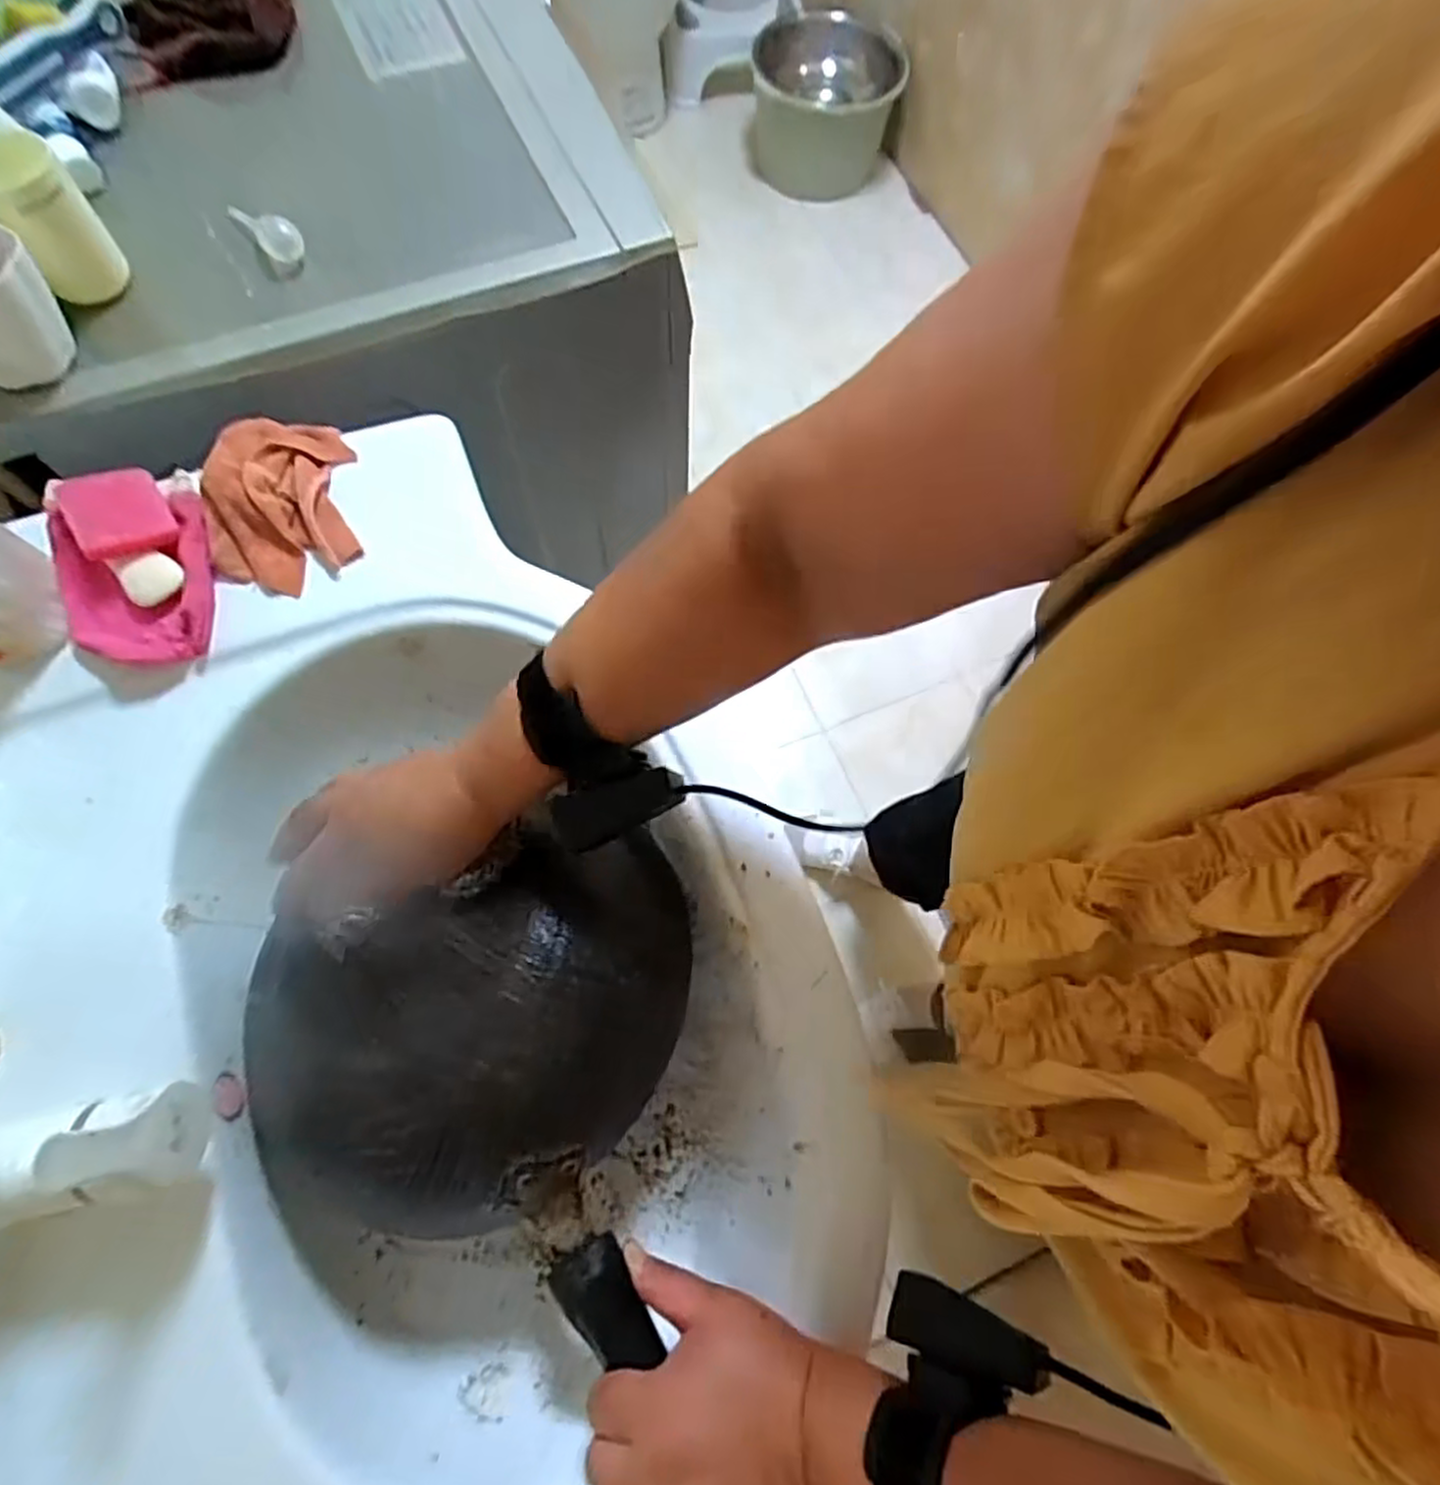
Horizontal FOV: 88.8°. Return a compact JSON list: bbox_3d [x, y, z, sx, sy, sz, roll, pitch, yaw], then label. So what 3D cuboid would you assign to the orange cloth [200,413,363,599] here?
[{"bbox_3d":[-0.327,-0.182,0.544,0.094,0.034,0.143,-11,71,-7],"label":"orange cloth"}]

